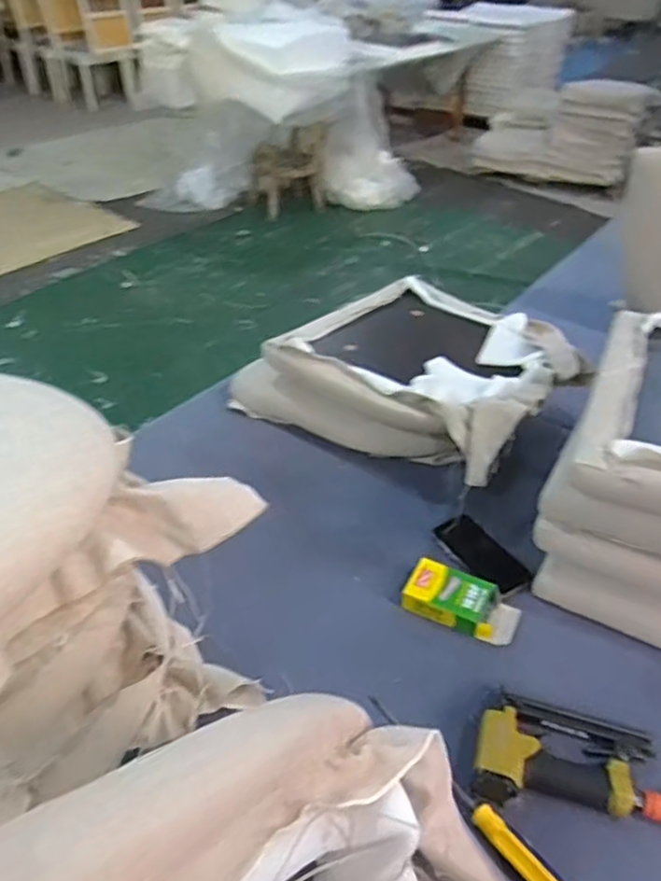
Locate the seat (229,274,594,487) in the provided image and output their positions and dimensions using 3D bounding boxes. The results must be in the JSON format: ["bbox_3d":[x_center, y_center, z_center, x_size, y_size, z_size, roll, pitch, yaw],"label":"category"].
[{"bbox_3d":[0.161,-0.138,1.290,0.559,0.160,0.459,24,44,26],"label":"seat"}]

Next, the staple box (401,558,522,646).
[{"bbox_3d":[0.182,0.224,0.938,0.156,0.035,0.076,19,42,21],"label":"staple box"}]

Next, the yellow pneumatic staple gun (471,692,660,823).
[{"bbox_3d":[0.283,0.359,0.779,0.239,0.044,0.134,5,39,4],"label":"yellow pneumatic staple gun"}]

